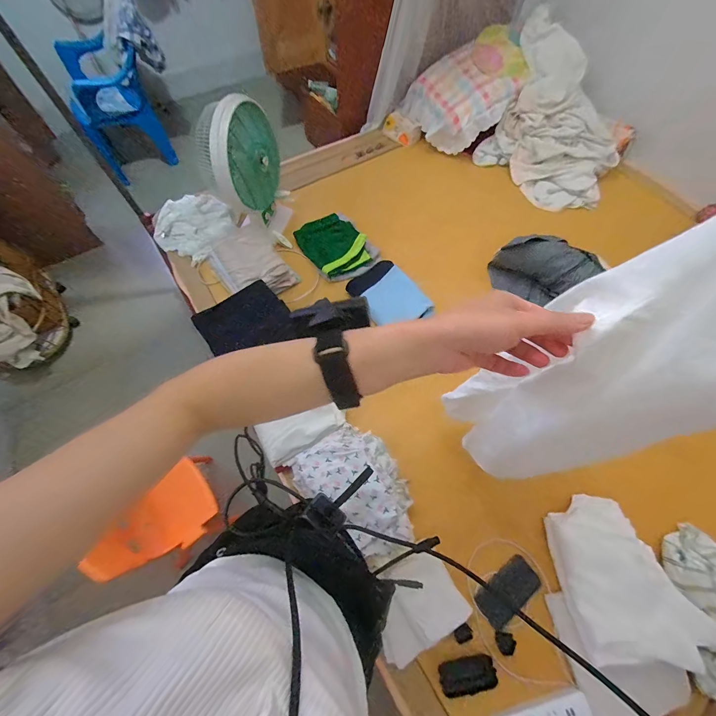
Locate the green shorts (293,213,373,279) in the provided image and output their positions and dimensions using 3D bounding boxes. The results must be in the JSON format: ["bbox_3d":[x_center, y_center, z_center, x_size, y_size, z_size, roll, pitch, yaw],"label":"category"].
[{"bbox_3d":[-0.092,-0.406,1.151,0.202,0.028,0.271,-38,71,-18],"label":"green shorts"}]

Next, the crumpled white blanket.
[{"bbox_3d":[0.798,-0.949,1.295,0.523,0.318,0.609,23,66,10],"label":"crumpled white blanket"}]

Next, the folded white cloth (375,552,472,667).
[{"bbox_3d":[0.121,0.519,0.695,0.187,0.018,0.153,-27,68,-13],"label":"folded white cloth"}]

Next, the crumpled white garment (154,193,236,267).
[{"bbox_3d":[-0.628,-0.502,1.224,0.294,0.072,0.264,30,67,13],"label":"crumpled white garment"}]

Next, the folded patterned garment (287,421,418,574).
[{"bbox_3d":[0.003,0.302,0.754,0.220,0.090,0.304,-34,70,-16],"label":"folded patterned garment"}]

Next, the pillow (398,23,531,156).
[{"bbox_3d":[0.473,-1.094,1.340,0.501,0.141,0.342,-33,92,2],"label":"pillow"}]

